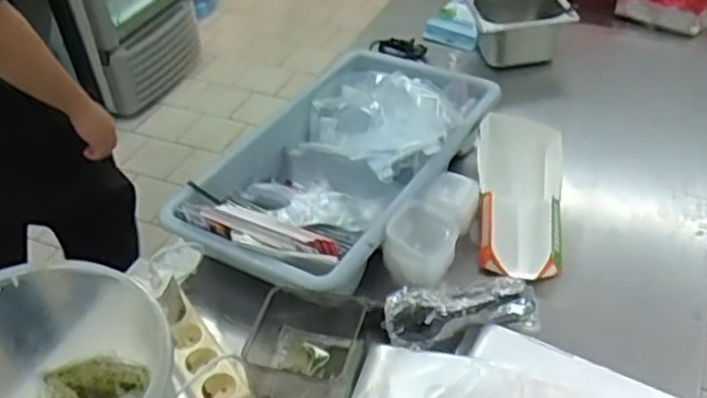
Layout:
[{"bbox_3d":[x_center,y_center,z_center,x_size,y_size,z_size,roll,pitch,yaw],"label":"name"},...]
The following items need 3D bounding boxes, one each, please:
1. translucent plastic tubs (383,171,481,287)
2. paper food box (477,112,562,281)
[{"bbox_3d":[0.106,0.035,0.946,0.083,0.066,0.162,15,44,22],"label":"translucent plastic tubs"},{"bbox_3d":[0.230,-0.013,1.008,0.123,0.072,0.261,6,41,12],"label":"paper food box"}]

